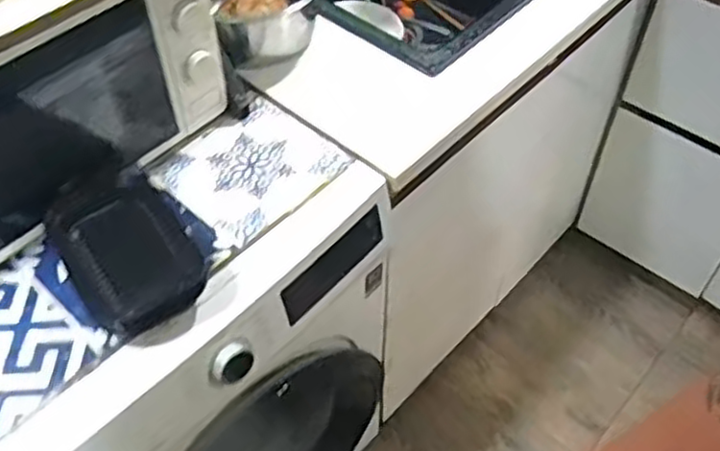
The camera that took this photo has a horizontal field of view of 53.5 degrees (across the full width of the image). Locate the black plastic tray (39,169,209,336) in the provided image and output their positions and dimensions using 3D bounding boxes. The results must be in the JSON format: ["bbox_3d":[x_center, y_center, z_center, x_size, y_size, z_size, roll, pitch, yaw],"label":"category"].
[{"bbox_3d":[-0.281,0.023,0.854,0.135,0.038,0.230,-27,56,-20],"label":"black plastic tray"}]

